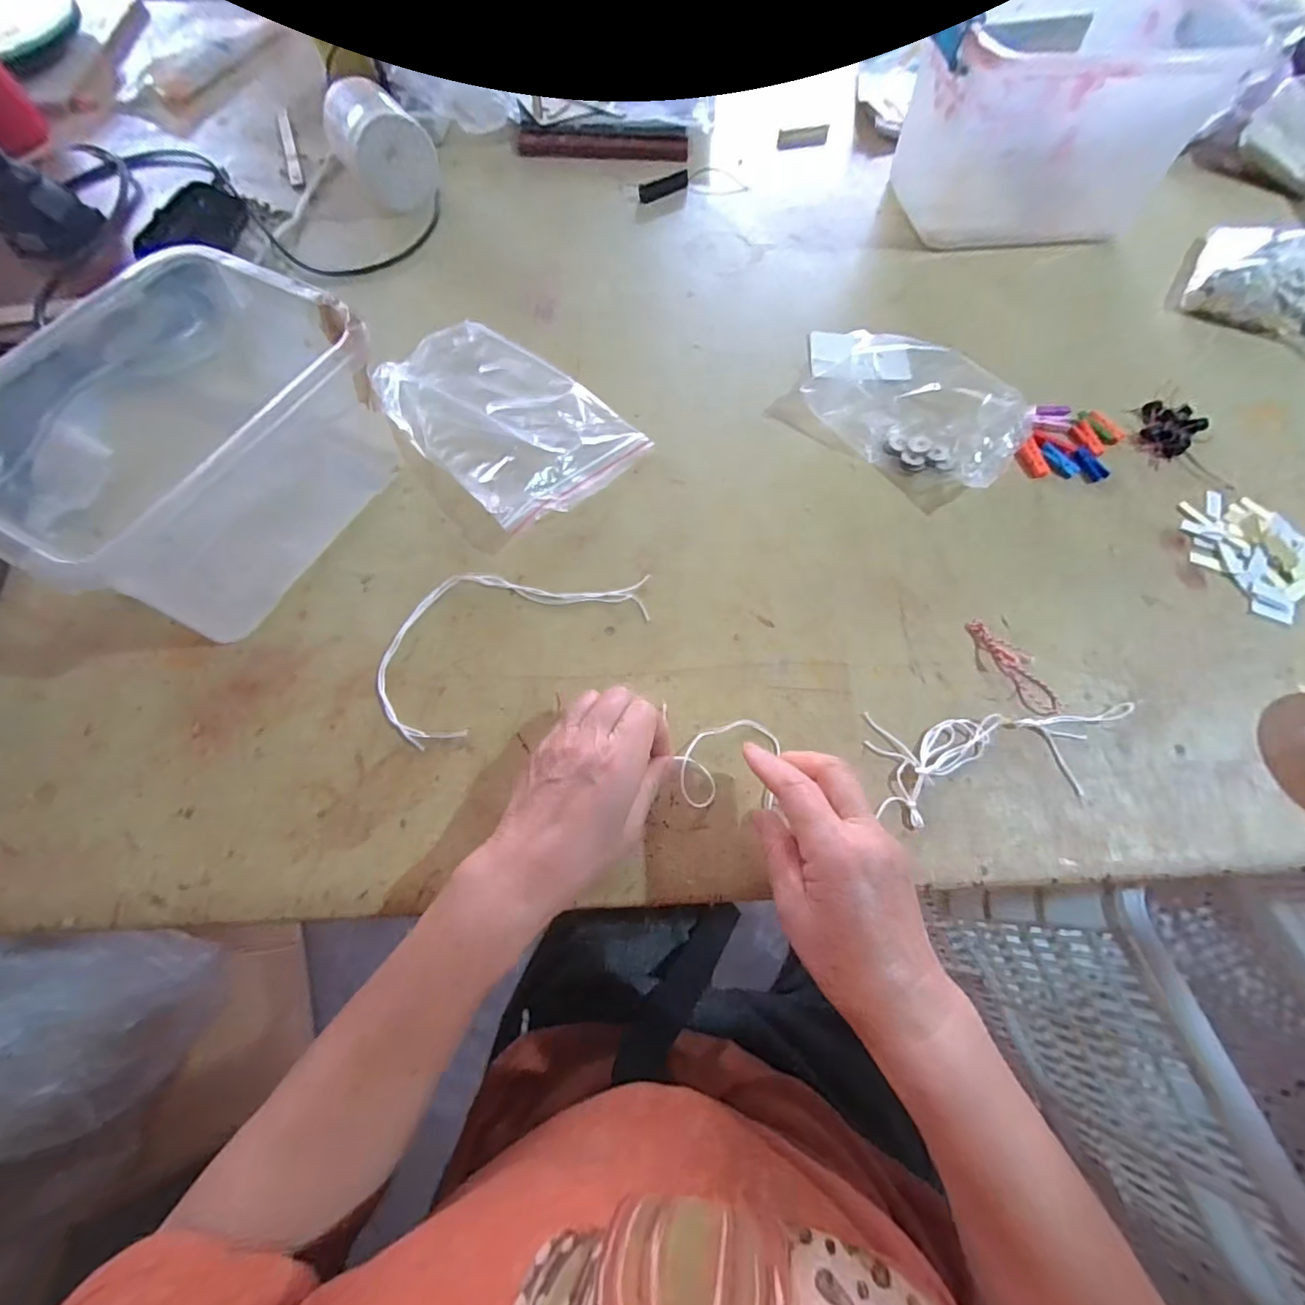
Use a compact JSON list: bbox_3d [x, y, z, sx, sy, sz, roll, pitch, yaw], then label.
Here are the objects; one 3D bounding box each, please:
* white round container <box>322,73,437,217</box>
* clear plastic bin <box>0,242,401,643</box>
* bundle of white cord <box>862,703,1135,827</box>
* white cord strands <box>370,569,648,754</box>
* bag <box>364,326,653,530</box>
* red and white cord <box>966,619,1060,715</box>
[{"bbox_3d":[-0.292,-0.538,0.600,0.087,0.078,0.114,-36,70,-16],"label":"white round container"},{"bbox_3d":[-0.336,-0.151,0.402,0.208,0.127,0.230,31,68,13],"label":"clear plastic bin"},{"bbox_3d":[0.237,0.072,0.371,0.179,0.009,0.071,-1,65,-1],"label":"bundle of white cord"},{"bbox_3d":[-0.106,-0.023,0.407,0.199,0.004,0.112,-35,70,-15],"label":"white cord strands"},{"bbox_3d":[-0.129,-0.198,0.468,0.209,0.040,0.139,40,71,16],"label":"bag"},{"bbox_3d":[0.254,0.010,0.397,0.029,0.010,0.080,-37,70,-16],"label":"red and white cord"}]

